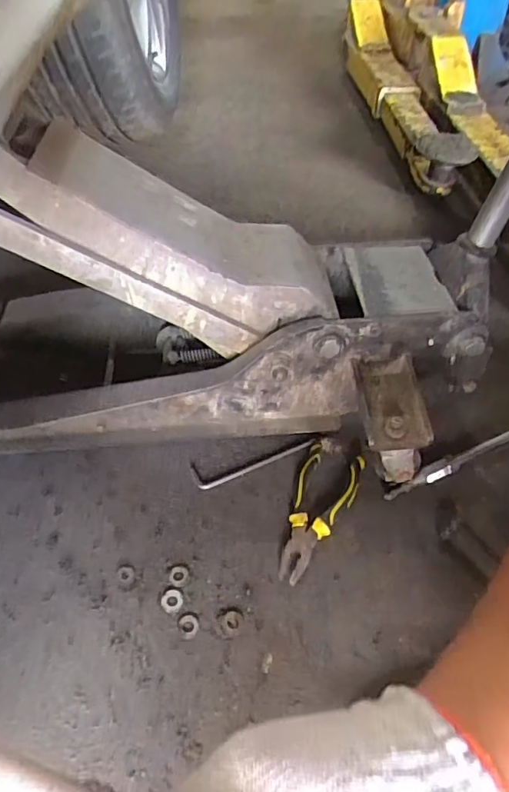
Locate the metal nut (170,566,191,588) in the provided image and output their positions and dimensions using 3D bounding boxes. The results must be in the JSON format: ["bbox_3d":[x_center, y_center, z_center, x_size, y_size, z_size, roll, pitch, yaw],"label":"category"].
[{"bbox_3d":[-0.086,0.207,0.615,0.023,0.004,0.025,1,46,-1],"label":"metal nut"}]

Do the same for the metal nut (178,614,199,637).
[{"bbox_3d":[-0.071,0.247,0.577,0.022,0.004,0.024,1,46,-1],"label":"metal nut"}]

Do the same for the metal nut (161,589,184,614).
[{"bbox_3d":[-0.091,0.226,0.594,0.024,0.004,0.025,1,46,-1],"label":"metal nut"}]

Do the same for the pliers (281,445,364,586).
[{"bbox_3d":[0.080,0.145,0.662,0.073,0.029,0.192,15,48,13],"label":"pliers"}]

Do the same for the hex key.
[{"bbox_3d":[-0.002,0.082,0.723,0.169,0.016,0.043,-14,48,-14],"label":"hex key"}]

